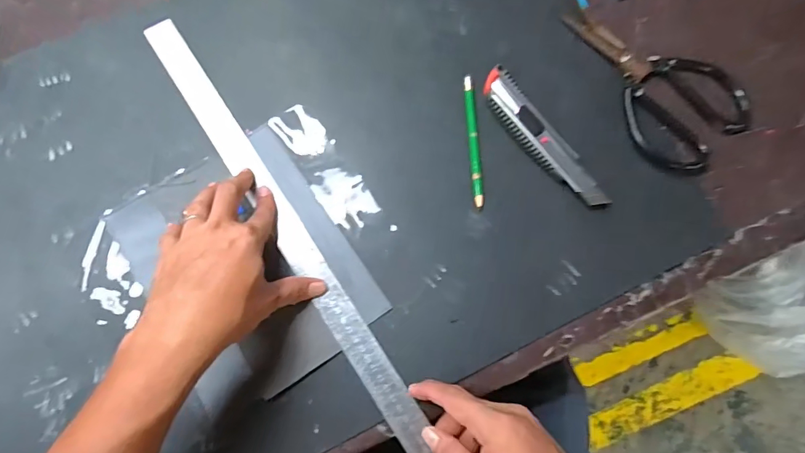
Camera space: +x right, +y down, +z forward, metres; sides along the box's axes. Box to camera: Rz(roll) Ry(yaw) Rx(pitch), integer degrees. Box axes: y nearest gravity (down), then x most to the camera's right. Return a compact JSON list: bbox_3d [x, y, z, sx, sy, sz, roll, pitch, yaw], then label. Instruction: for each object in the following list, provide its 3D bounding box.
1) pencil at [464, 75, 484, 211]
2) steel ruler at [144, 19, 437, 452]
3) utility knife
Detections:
[{"bbox_3d":[0.070,-0.084,0.433,0.009,0.006,0.138,-2,76,-2],"label":"pencil"},{"bbox_3d":[-0.102,0.007,0.410,0.034,0.008,0.515,-32,79,-15],"label":"steel ruler"},{"bbox_3d":[0.133,-0.083,0.426,0.036,0.015,0.166,-31,79,-8],"label":"utility knife"}]

